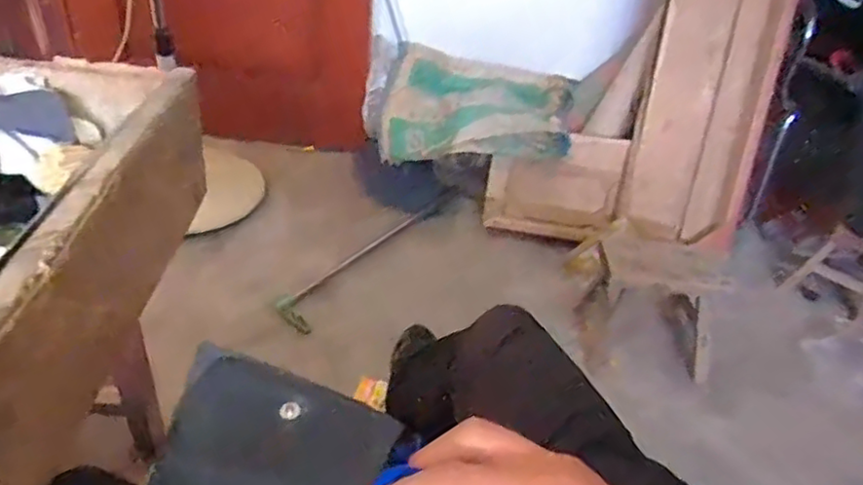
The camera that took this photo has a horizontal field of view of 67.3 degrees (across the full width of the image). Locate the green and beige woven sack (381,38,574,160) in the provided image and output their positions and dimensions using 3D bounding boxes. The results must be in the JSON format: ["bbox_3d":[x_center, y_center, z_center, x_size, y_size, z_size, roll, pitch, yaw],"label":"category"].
[{"bbox_3d":[0.123,-0.336,1.690,0.489,0.216,0.282,17,38,13],"label":"green and beige woven sack"}]

